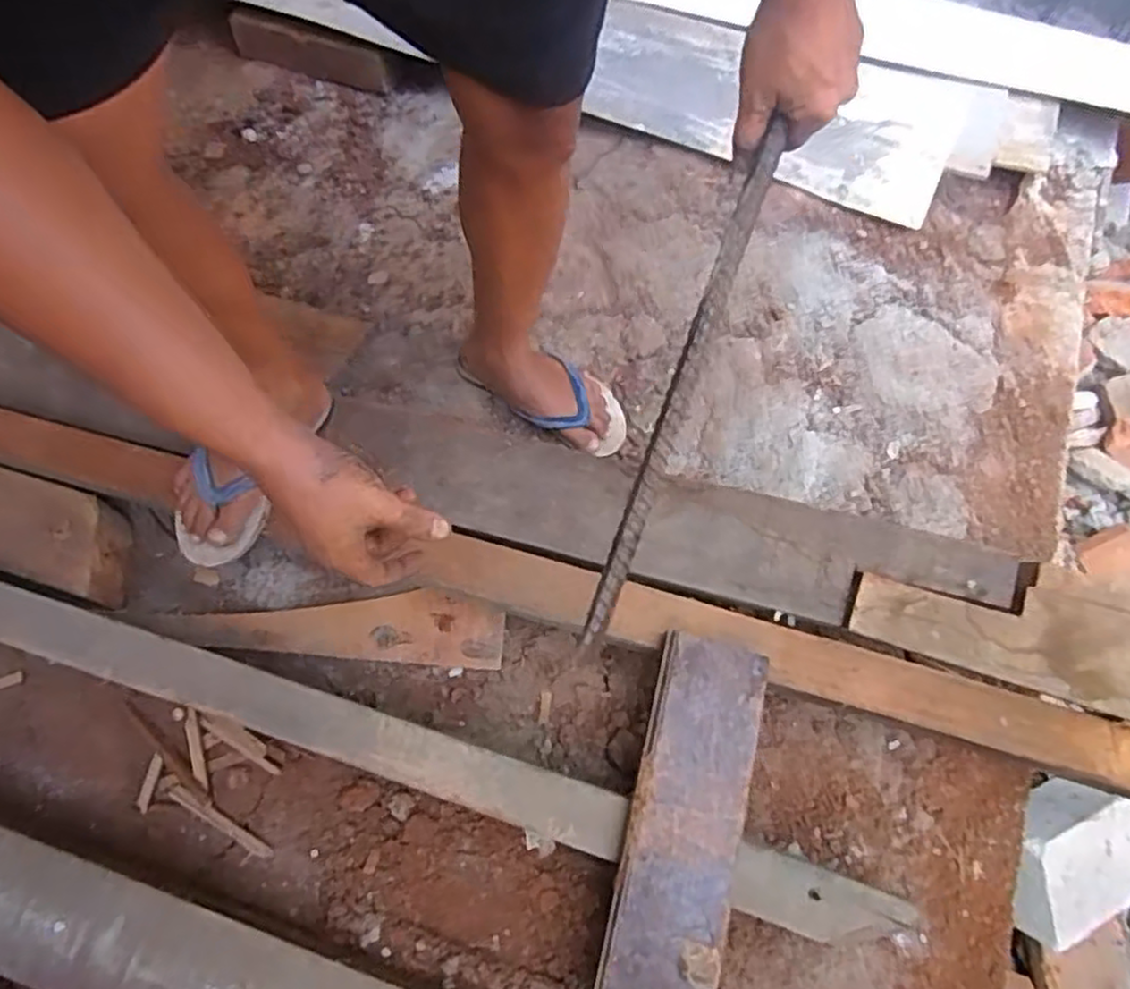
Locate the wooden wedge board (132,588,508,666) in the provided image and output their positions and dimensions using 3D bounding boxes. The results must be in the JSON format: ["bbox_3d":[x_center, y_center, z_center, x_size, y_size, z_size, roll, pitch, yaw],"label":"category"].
[{"bbox_3d":[-0.298,0.158,0.897,0.442,0.029,0.083,4,68,4],"label":"wooden wedge board"}]

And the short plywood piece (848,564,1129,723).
[{"bbox_3d":[0.451,0.125,0.704,0.310,0.026,0.120,16,69,9],"label":"short plywood piece"}]

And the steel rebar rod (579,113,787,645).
[{"bbox_3d":[0.085,-0.075,0.530,0.018,0.010,0.388,20,91,10],"label":"steel rebar rod"}]

